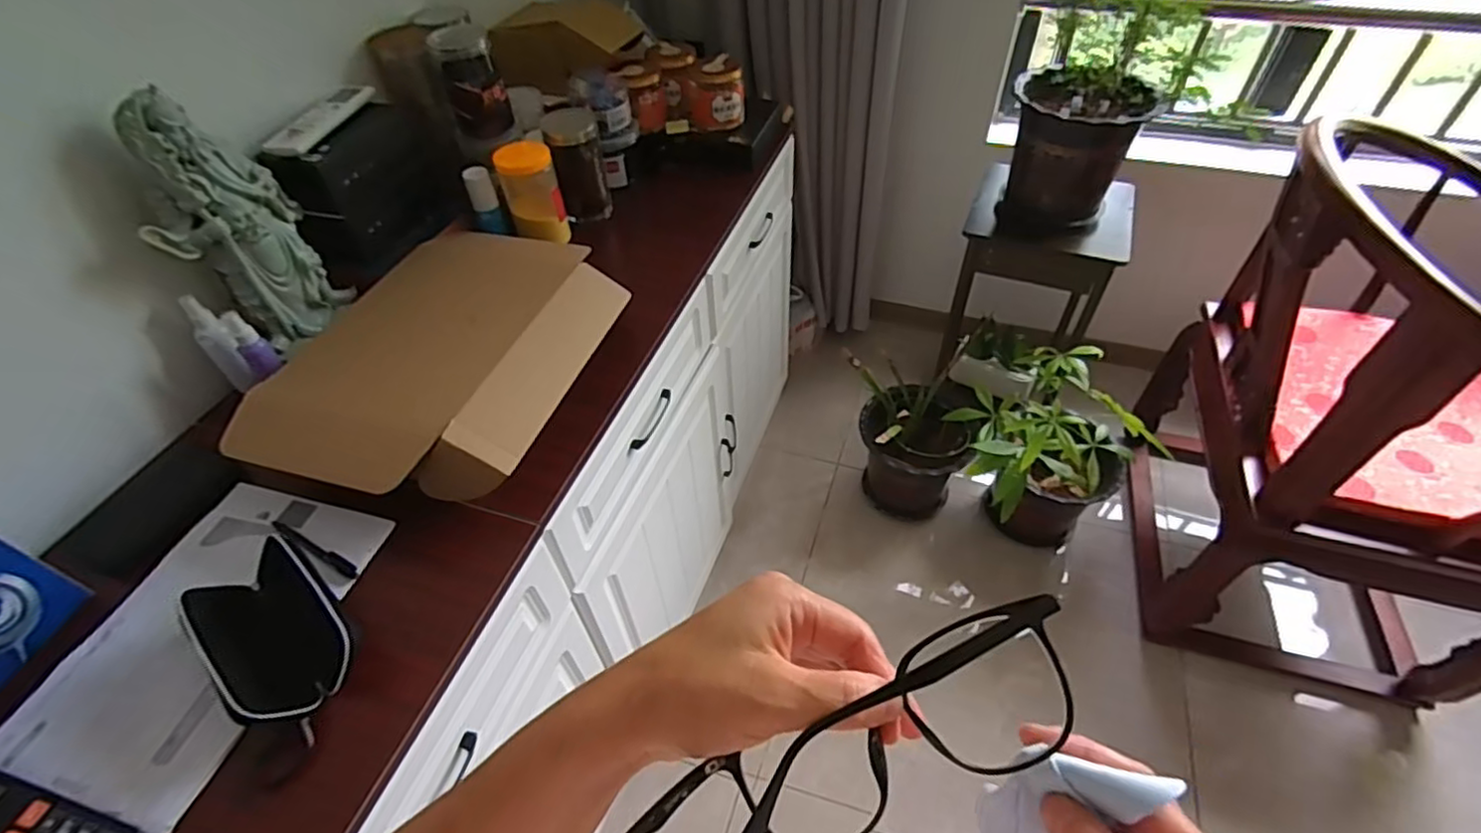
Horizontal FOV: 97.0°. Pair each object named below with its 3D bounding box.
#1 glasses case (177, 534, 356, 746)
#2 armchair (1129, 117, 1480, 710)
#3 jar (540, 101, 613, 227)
[{"bbox_3d":[-0.431,0.196,0.603,0.182,0.076,0.101,33,57,28],"label":"glasses case"},{"bbox_3d":[1.123,0.011,1.210,0.615,0.909,0.660,11,49,12],"label":"armchair"},{"bbox_3d":[-0.263,-0.401,1.071,0.084,0.174,0.095,-12,49,-8],"label":"jar"}]

